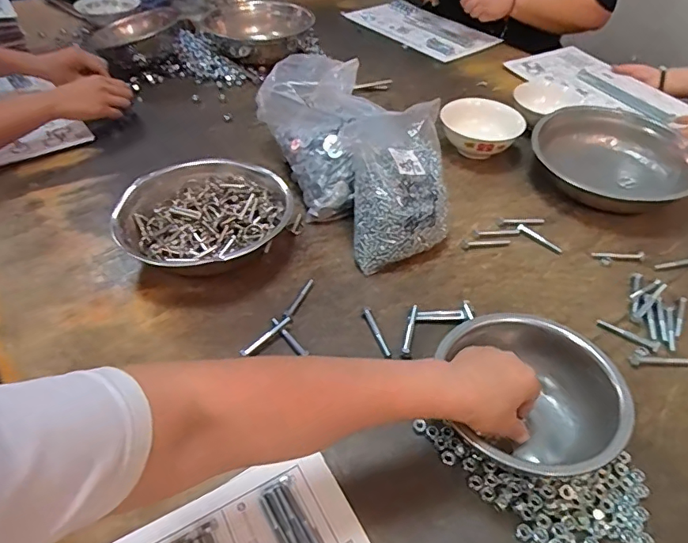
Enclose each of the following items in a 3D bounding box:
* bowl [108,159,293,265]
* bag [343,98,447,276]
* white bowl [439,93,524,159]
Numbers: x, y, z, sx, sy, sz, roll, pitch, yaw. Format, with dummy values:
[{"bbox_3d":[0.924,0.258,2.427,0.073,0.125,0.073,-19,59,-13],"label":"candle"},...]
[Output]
[{"bbox_3d":[-0.187,-0.071,0.667,0.225,0.064,0.206,-6,46,-9],"label":"bowl"},{"bbox_3d":[0.071,-0.121,0.673,0.129,0.148,0.200,1,45,-2],"label":"bag"},{"bbox_3d":[0.242,-0.246,0.872,0.145,0.079,0.125,12,46,9],"label":"white bowl"}]

